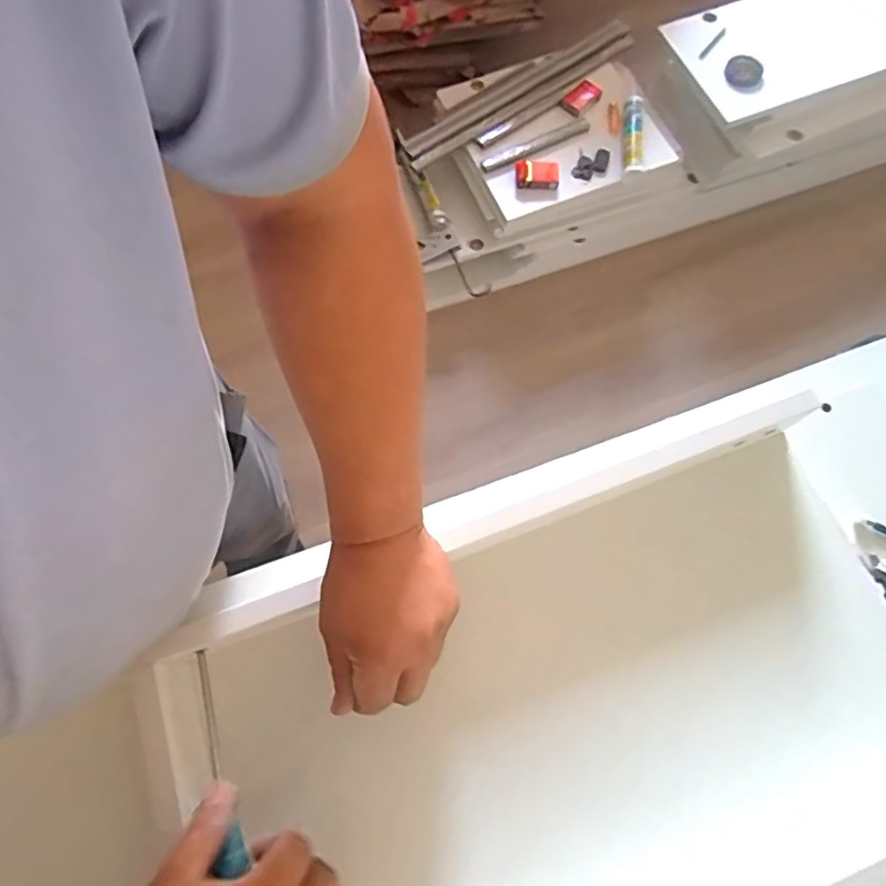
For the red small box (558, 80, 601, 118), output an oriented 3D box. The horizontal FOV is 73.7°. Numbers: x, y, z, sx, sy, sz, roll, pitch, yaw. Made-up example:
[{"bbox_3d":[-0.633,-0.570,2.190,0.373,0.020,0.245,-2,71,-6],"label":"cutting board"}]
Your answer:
[{"bbox_3d":[0.334,-0.832,1.430,0.067,0.019,0.105,41,76,14],"label":"red small box"}]

